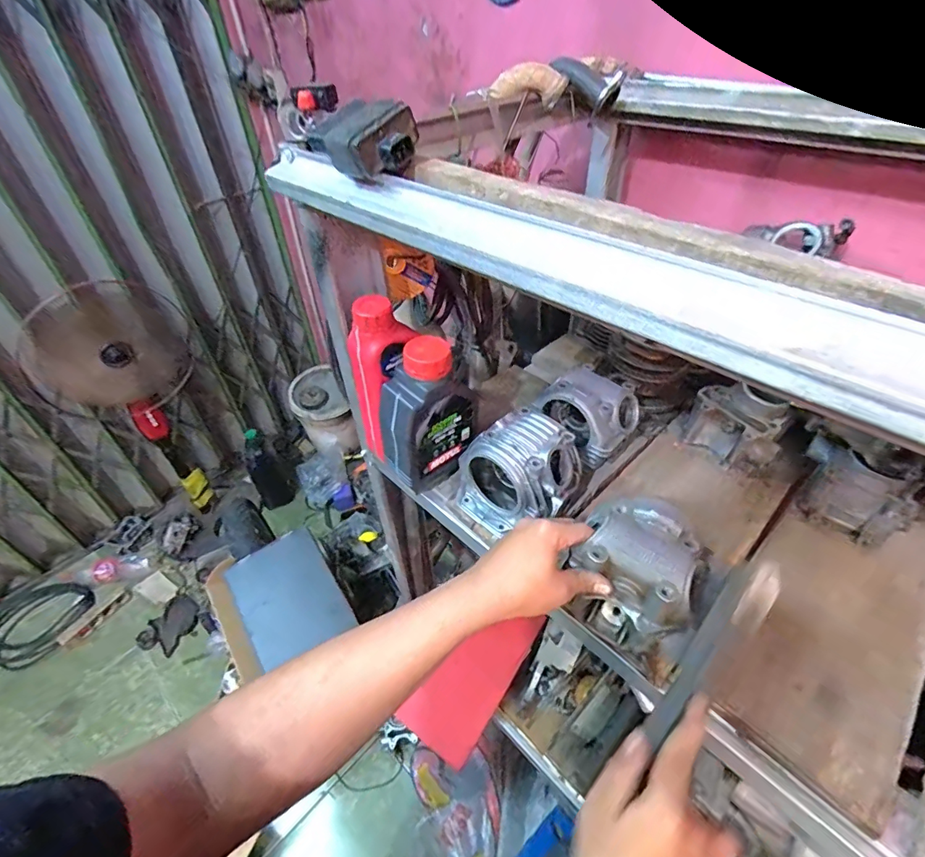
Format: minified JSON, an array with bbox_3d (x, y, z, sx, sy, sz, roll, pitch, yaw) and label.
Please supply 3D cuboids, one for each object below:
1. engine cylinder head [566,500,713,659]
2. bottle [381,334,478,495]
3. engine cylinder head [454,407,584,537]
[{"bbox_3d":[0.174,0.142,0.458,0.114,0.094,0.106,26,50,27],"label":"engine cylinder head"},{"bbox_3d":[-0.041,-0.018,0.583,0.121,0.199,0.059,-25,47,-22],"label":"bottle"},{"bbox_3d":[0.068,0.053,0.570,0.129,0.101,0.114,-32,50,-27],"label":"engine cylinder head"}]

